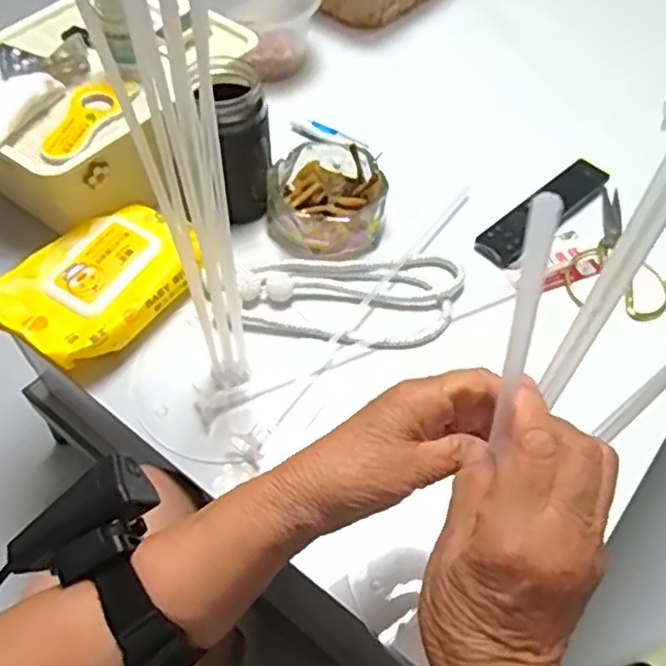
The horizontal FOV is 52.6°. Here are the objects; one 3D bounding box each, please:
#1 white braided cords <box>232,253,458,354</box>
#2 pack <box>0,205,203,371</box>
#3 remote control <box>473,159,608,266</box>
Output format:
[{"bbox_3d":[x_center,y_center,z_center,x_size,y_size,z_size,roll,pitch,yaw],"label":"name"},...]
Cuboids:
[{"bbox_3d":[0.015,-0.034,0.602,0.199,0.024,0.107,4,55,3],"label":"white braided cords"},{"bbox_3d":[-0.204,-0.038,0.592,0.113,0.057,0.161,34,61,21],"label":"pack"},{"bbox_3d":[0.208,-0.121,0.665,0.161,0.021,0.041,-37,63,-23],"label":"remote control"}]

